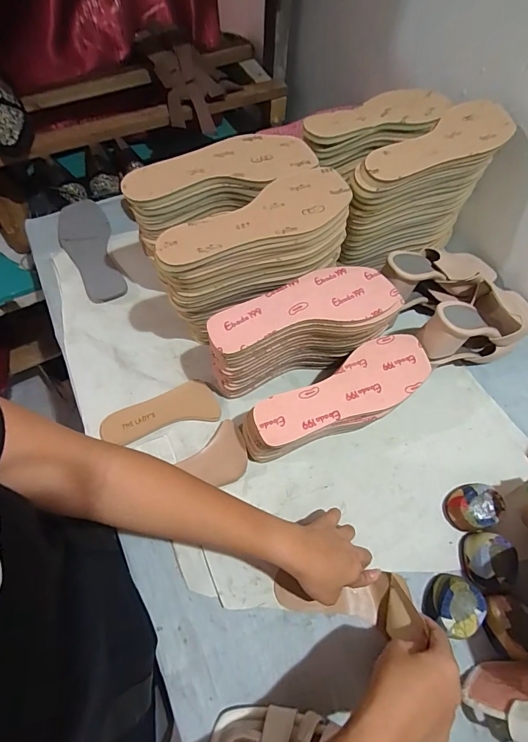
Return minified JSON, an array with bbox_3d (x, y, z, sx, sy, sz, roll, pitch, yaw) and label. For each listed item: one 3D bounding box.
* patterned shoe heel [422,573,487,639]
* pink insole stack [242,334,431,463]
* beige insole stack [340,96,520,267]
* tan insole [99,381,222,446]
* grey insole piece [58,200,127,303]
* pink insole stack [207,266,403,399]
[{"bbox_3d":[0.213,0.262,0.417,0.048,0.034,0.055,37,67,15],"label":"patterned shoe heel"},{"bbox_3d":[0.095,0.045,0.495,0.255,0.089,0.087,-26,65,-15],"label":"pink insole stack"},{"bbox_3d":[0.215,-0.240,0.543,0.223,0.187,0.079,-34,67,-18],"label":"beige insole stack"},{"bbox_3d":[-0.143,0.059,0.521,0.155,0.014,0.060,-17,65,-11],"label":"tan insole"},{"bbox_3d":[-0.306,-0.216,0.657,0.084,0.011,0.247,-17,64,-12],"label":"grey insole piece"},{"bbox_3d":[0.046,-0.044,0.508,0.239,0.143,0.088,-18,65,-11],"label":"pink insole stack"}]

